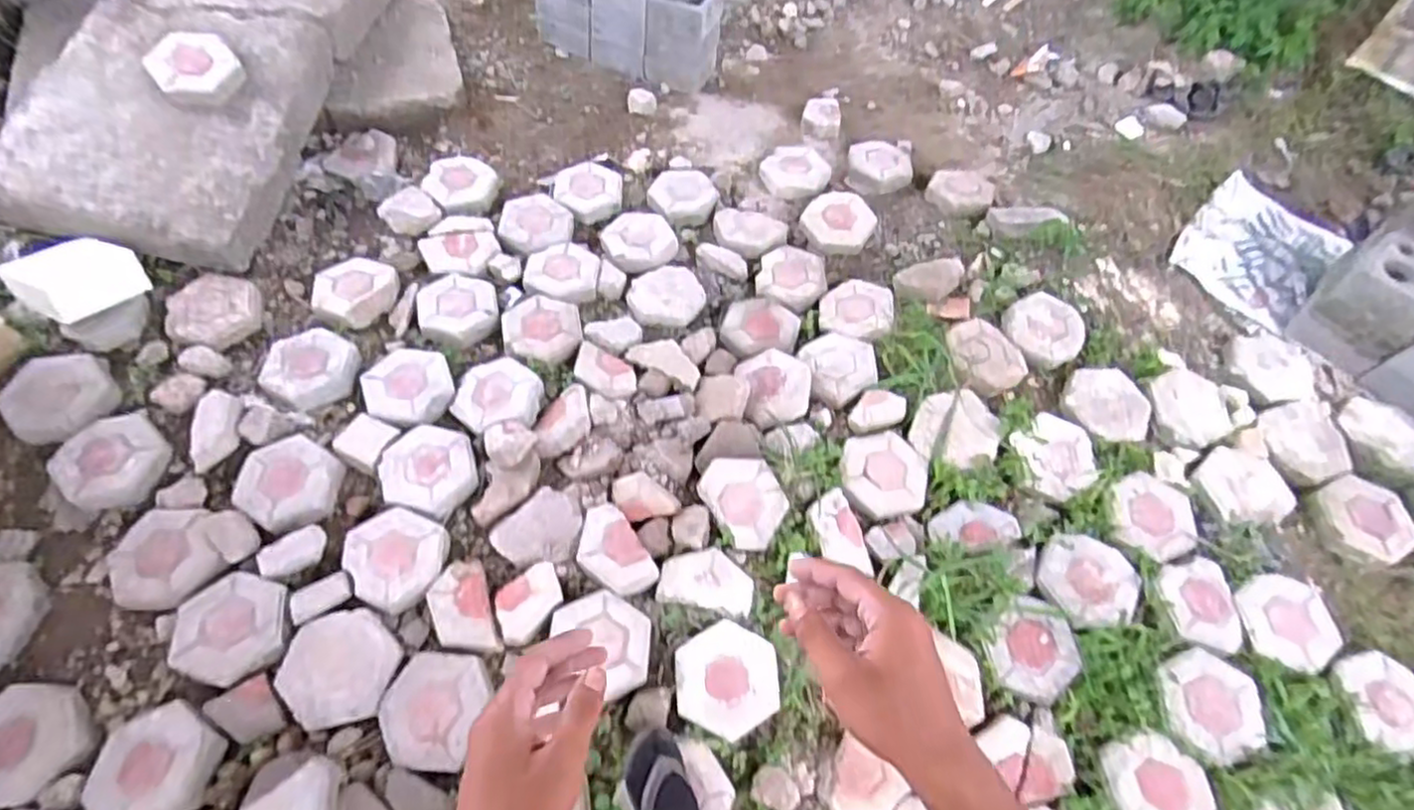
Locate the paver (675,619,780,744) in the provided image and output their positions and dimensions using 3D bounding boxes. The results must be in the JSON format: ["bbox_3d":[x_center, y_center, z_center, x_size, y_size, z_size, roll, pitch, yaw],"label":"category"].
[{"bbox_3d":[0.040,0.554,1.414,0.201,0.043,0.213,-4,61,-5],"label":"paver"}]

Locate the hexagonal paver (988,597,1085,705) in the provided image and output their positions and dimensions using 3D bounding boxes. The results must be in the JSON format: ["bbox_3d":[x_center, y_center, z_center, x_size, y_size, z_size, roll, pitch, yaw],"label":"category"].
[{"bbox_3d":[0.683,0.507,1.450,0.182,0.040,0.198,42,67,19],"label":"hexagonal paver"}]

